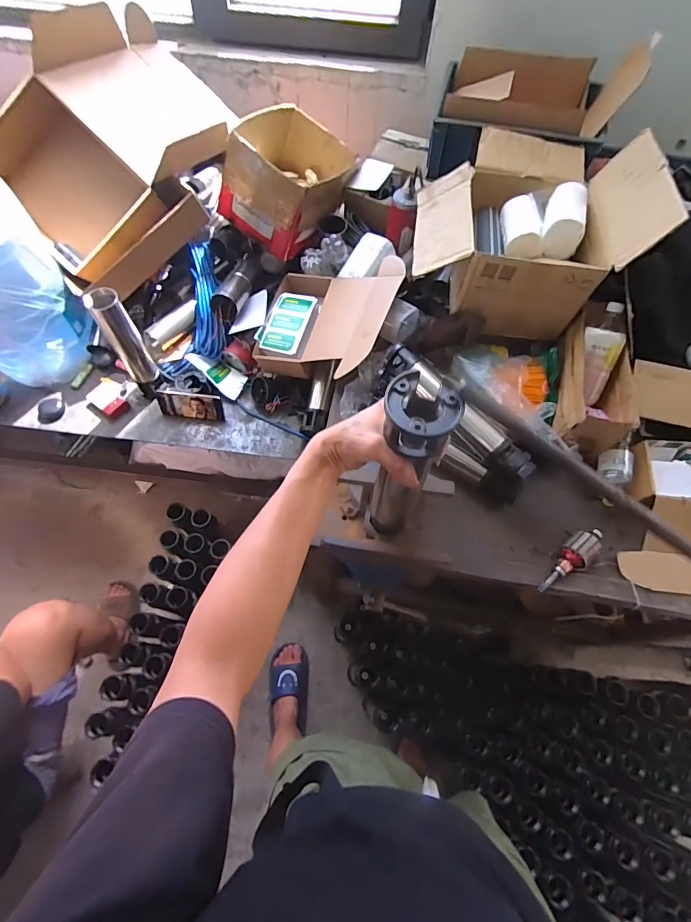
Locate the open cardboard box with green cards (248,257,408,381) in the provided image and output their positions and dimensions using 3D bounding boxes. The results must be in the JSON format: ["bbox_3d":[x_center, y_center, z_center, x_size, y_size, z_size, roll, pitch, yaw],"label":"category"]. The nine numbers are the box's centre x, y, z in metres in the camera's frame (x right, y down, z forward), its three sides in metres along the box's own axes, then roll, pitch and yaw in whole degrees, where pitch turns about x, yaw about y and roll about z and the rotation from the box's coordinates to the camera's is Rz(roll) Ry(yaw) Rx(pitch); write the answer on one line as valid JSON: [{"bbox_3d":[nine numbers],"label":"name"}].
[{"bbox_3d":[-0.043,-0.344,0.996,0.329,0.070,0.343,11,68,30],"label":"open cardboard box with green cards"}]

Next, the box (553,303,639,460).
[{"bbox_3d":[0.527,-0.178,0.869,0.120,0.115,0.312,14,74,-5],"label":"box"}]

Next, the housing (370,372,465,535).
[{"bbox_3d":[0.076,0.026,0.542,0.069,0.338,0.065,0,60,1],"label":"housing"}]

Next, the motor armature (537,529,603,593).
[{"bbox_3d":[0.435,0.192,0.803,0.051,0.041,0.166,43,70,16],"label":"motor armature"}]

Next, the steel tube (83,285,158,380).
[{"bbox_3d":[-0.501,-0.274,0.951,0.065,0.237,0.053,-27,68,-15],"label":"steel tube"}]

